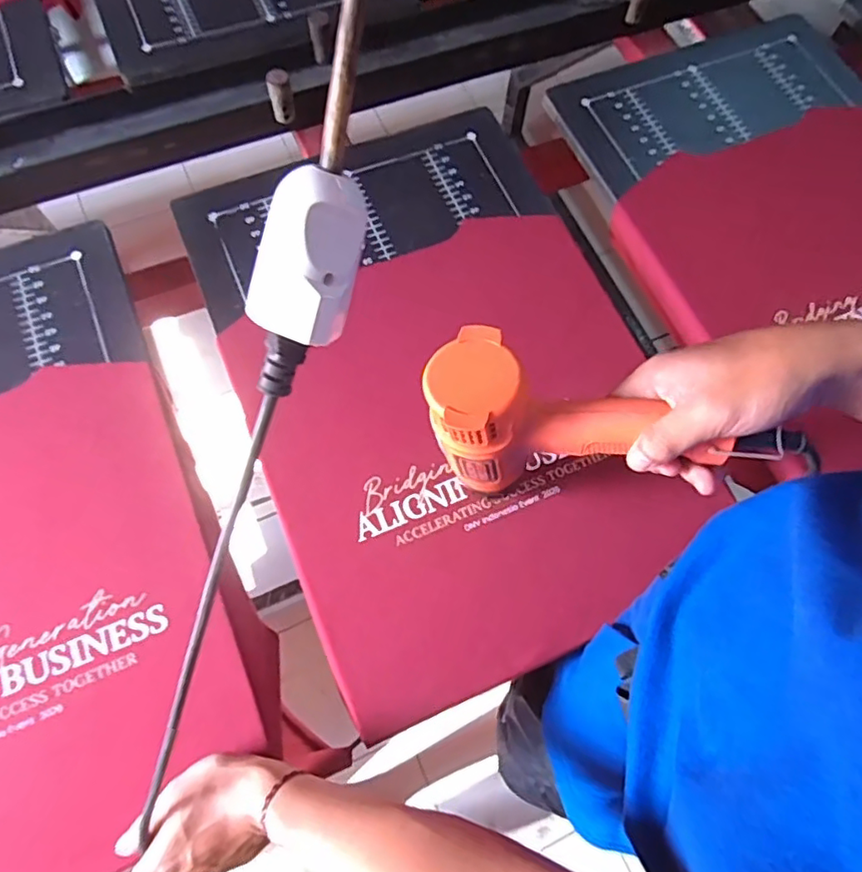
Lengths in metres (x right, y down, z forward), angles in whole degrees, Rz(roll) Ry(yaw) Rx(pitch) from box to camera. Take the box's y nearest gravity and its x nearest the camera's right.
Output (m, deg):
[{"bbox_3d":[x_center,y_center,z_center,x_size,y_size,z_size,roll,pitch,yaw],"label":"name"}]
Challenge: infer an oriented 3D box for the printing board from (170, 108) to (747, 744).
[{"bbox_3d":[0.005,-0.084,0.589,0.384,0.023,0.592,-21,71,-10],"label":"printing board"}]

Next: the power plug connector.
[{"bbox_3d":[-0.054,-0.056,0.241,0.036,0.098,0.026,27,28,8],"label":"power plug connector"}]

